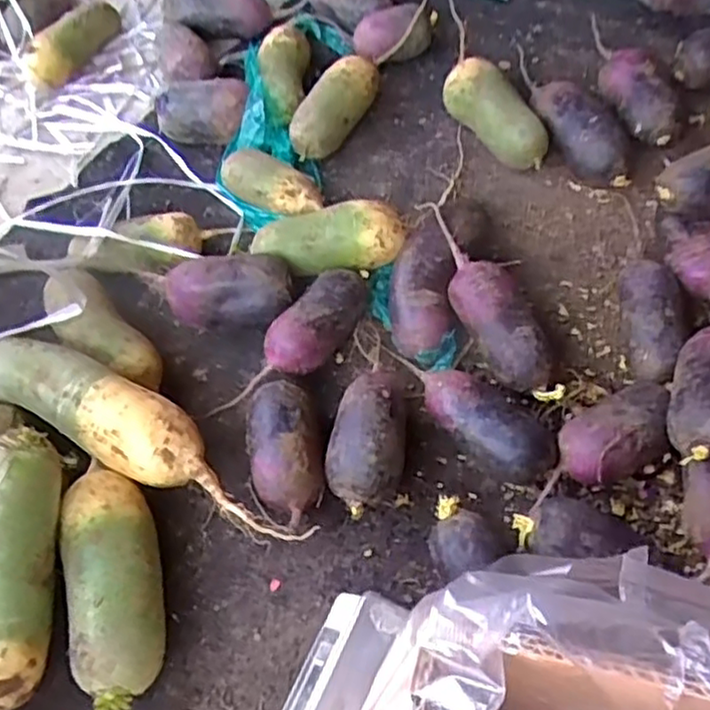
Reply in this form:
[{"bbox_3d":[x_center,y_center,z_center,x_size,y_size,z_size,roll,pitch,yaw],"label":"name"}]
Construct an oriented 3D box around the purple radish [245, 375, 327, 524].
[{"bbox_3d":[-0.058,0.083,0.595,0.064,0.061,0.124,-11,60,-3],"label":"purple radish"}]

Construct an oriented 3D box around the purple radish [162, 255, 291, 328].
[{"bbox_3d":[-0.119,-0.054,0.669,0.121,0.071,0.057,-6,60,0],"label":"purple radish"}]

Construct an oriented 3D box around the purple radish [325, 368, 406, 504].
[{"bbox_3d":[0.015,0.070,0.599,0.065,0.063,0.123,11,62,9],"label":"purple radish"}]

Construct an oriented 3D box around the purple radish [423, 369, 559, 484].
[{"bbox_3d":[0.114,0.060,0.604,0.063,0.049,0.131,-40,66,-18],"label":"purple radish"}]

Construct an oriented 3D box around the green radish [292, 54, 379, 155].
[{"bbox_3d":[-0.019,-0.282,0.781,0.049,0.066,0.138,33,82,20],"label":"green radish"}]

